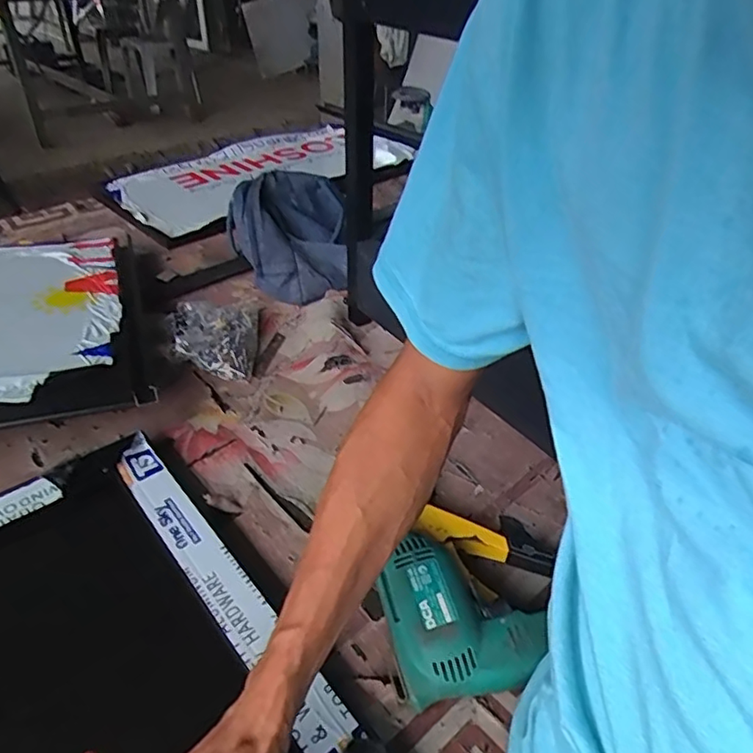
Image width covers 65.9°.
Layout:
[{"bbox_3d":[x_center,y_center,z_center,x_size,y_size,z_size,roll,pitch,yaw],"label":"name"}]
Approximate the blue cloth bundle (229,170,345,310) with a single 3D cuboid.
[{"bbox_3d":[-0.129,-0.223,0.920,0.190,0.141,0.192,-7,38,-13],"label":"blue cloth bundle"}]

